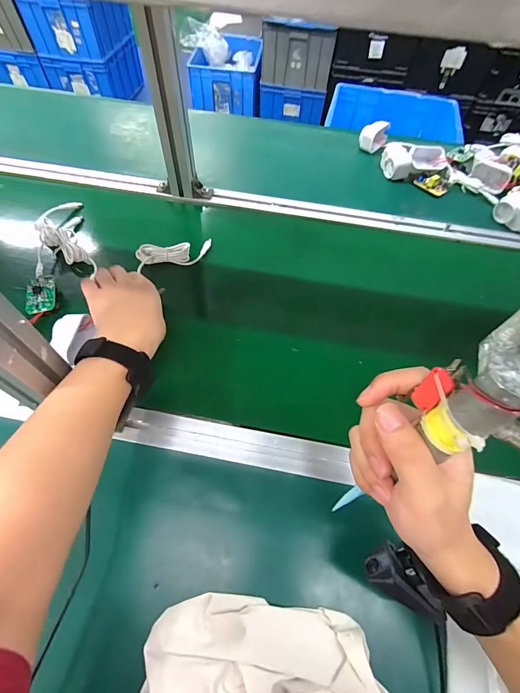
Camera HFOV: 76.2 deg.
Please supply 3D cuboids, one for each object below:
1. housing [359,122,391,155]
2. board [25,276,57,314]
[{"bbox_3d":[0.251,-0.460,0.718,0.066,0.045,0.048,-40,70,-20],"label":"housing"},{"bbox_3d":[-0.306,-0.073,0.464,0.038,0.007,0.061,-13,66,-12],"label":"board"}]

